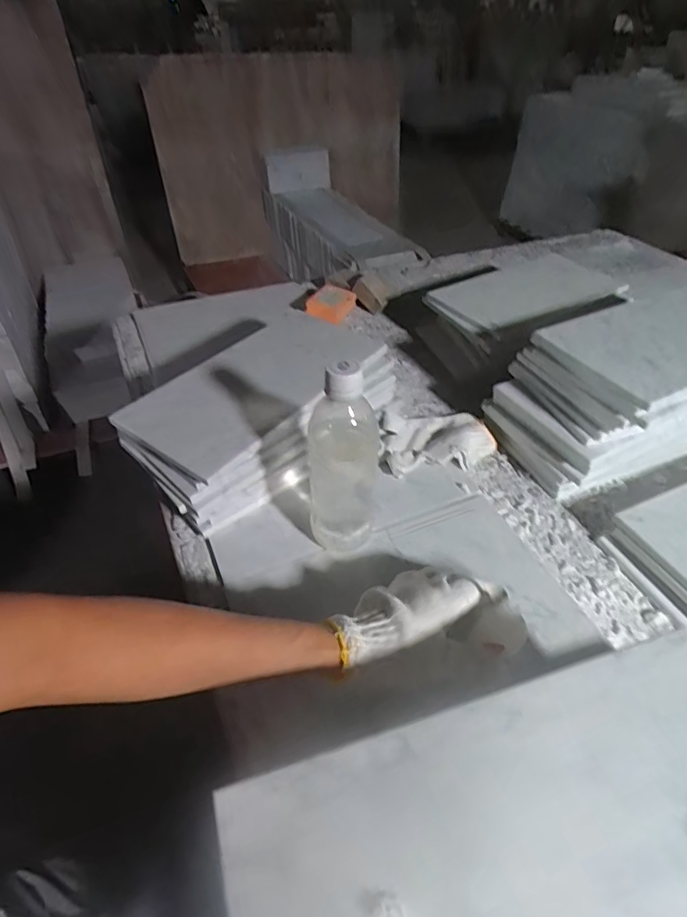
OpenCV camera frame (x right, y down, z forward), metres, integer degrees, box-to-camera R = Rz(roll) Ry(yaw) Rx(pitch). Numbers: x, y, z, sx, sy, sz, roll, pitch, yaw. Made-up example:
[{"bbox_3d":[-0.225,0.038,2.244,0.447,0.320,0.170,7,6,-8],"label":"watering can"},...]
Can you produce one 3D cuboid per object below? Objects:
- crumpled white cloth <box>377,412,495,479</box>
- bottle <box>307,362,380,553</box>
[{"bbox_3d":[0.116,-0.023,0.631,0.149,0.026,0.094,-8,45,-11],"label":"crumpled white cloth"},{"bbox_3d":[0.000,0.005,0.467,0.063,0.206,0.056,0,44,-3],"label":"bottle"}]

